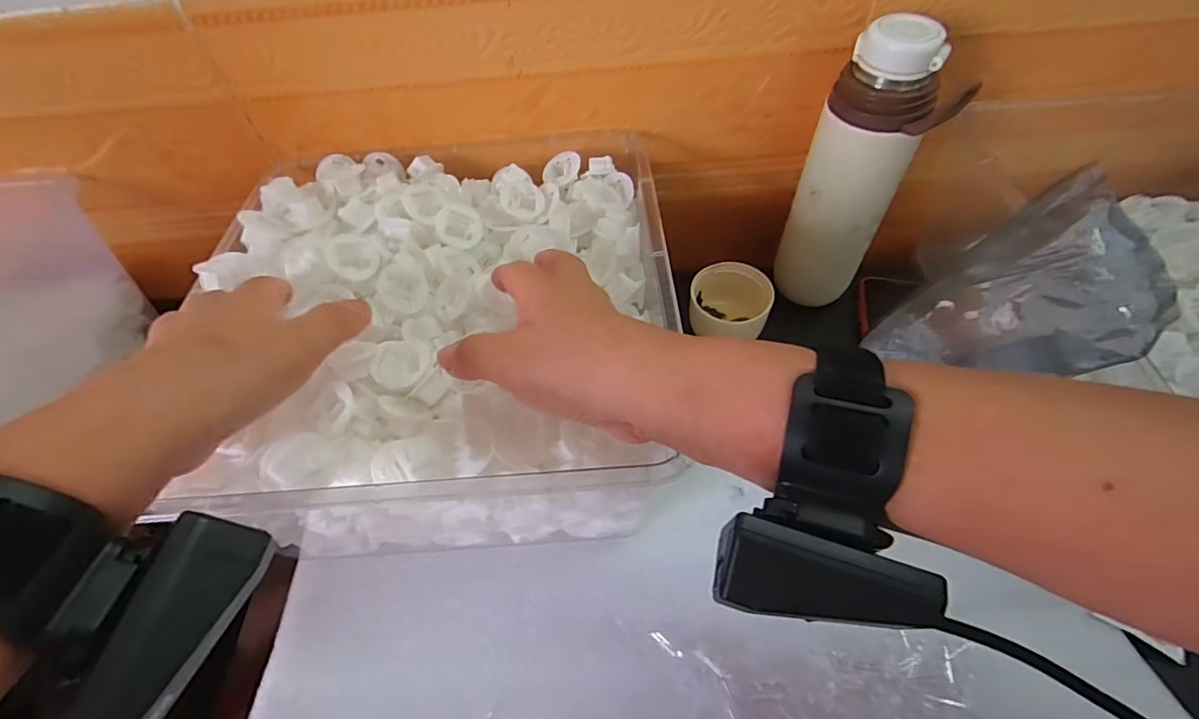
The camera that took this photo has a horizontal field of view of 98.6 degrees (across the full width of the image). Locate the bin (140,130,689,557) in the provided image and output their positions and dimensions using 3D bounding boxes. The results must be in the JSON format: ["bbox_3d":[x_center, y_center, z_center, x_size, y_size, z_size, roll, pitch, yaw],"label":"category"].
[{"bbox_3d":[-0.093,-0.020,0.377,0.277,0.145,0.293,-7,56,-1],"label":"bin"}]

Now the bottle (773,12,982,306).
[{"bbox_3d":[0.192,-0.127,0.393,0.066,0.214,0.059,-7,56,-1],"label":"bottle"}]

